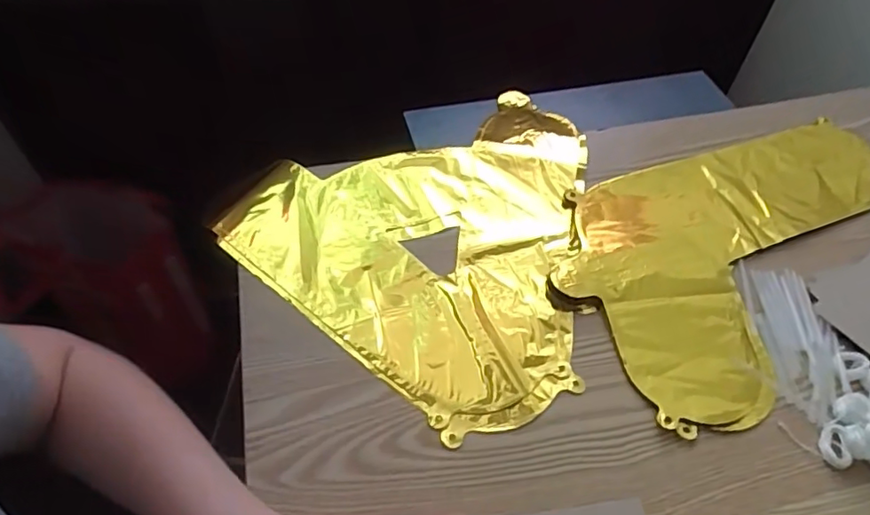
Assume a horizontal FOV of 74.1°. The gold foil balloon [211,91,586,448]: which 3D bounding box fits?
[{"bbox_3d":[0.030,-0.043,0.547,0.326,0.006,0.354,36,59,22],"label":"gold foil balloon"}]

